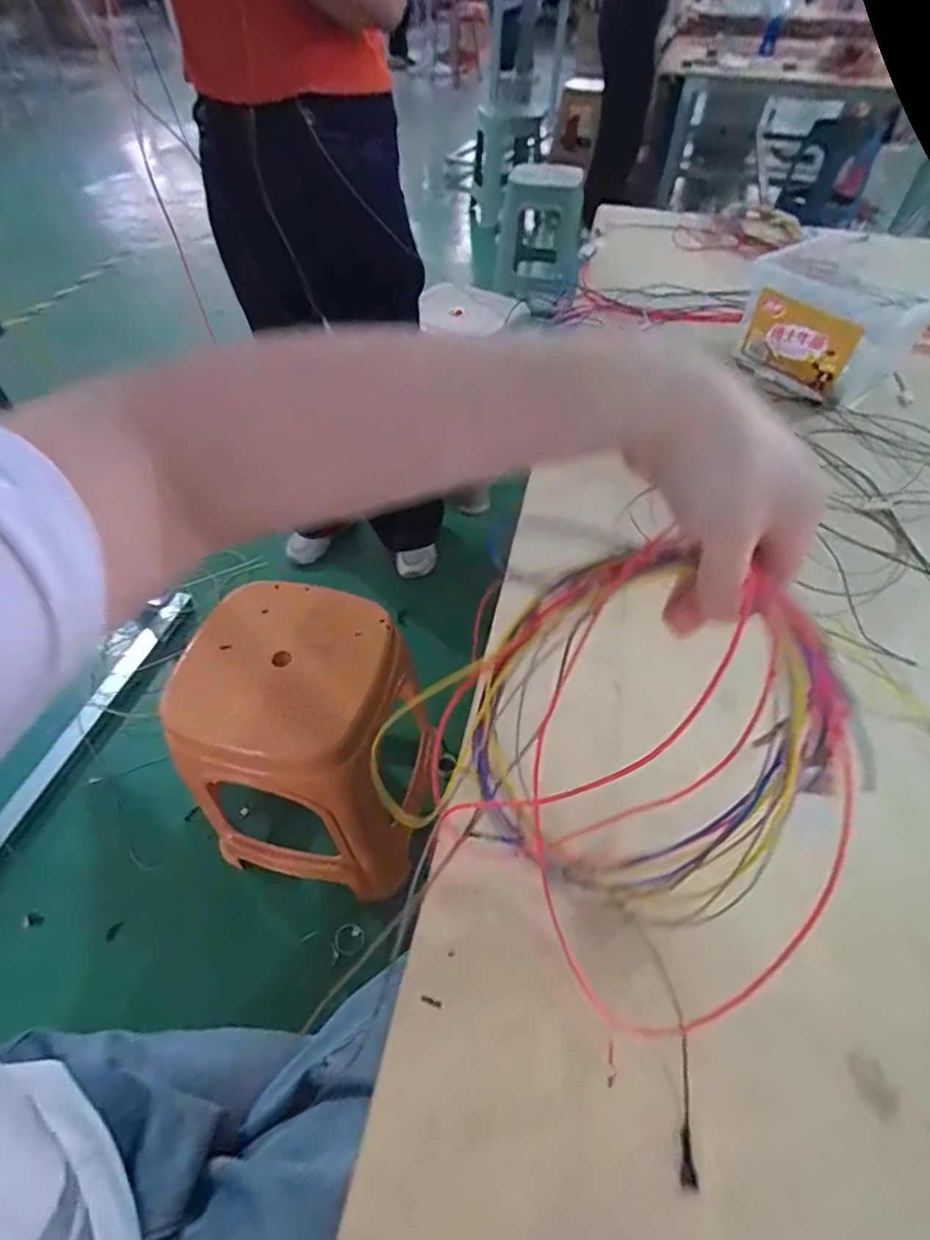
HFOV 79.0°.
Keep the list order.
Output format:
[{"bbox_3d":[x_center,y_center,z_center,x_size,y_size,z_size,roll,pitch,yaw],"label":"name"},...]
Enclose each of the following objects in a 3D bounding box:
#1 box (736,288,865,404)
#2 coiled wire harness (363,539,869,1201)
[{"bbox_3d":[0.418,-0.349,0.726,0.032,0.107,0.141,-30,58,-21],"label":"box"},{"bbox_3d":[0.067,0.093,0.306,0.261,0.272,0.053,31,23,19],"label":"coiled wire harness"}]

